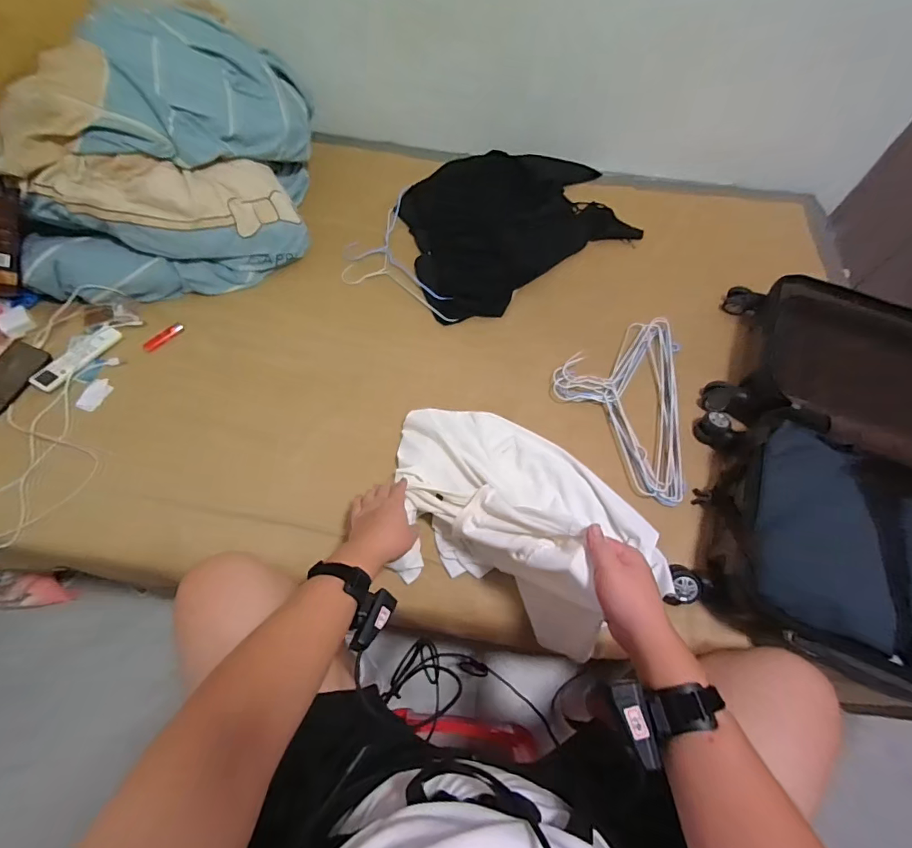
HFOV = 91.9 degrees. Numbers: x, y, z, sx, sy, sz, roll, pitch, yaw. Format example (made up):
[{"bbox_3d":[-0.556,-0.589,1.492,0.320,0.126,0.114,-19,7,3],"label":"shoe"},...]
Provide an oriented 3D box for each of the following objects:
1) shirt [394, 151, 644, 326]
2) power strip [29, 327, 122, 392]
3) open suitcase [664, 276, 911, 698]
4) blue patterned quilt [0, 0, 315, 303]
[{"bbox_3d":[0.116,-0.492,1.052,0.557,0.053,0.404,-31,67,-18],"label":"shirt"},{"bbox_3d":[-0.710,-0.125,0.828,0.053,0.025,0.160,27,64,12],"label":"power strip"},{"bbox_3d":[0.678,0.057,0.719,0.490,0.128,0.678,21,63,8],"label":"open suitcase"},{"bbox_3d":[-0.581,-0.540,0.889,0.576,0.336,0.445,-15,63,-11],"label":"blue patterned quilt"}]

